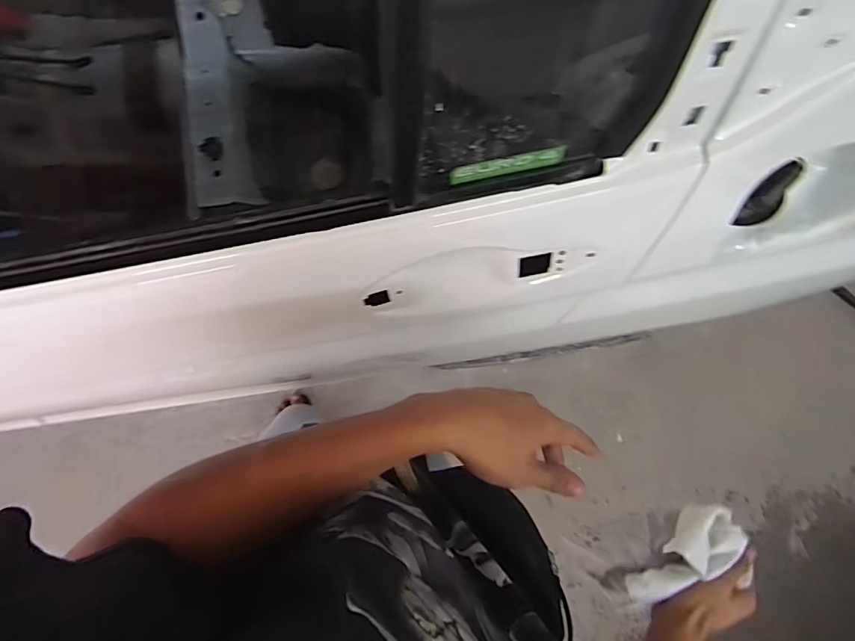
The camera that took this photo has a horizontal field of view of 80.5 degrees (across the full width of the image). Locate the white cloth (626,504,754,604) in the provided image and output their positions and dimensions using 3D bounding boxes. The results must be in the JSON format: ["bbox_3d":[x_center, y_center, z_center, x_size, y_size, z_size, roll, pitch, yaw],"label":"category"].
[{"bbox_3d":[0.277,0.244,0.535,0.140,0.061,0.061,-30,84,-6],"label":"white cloth"}]

